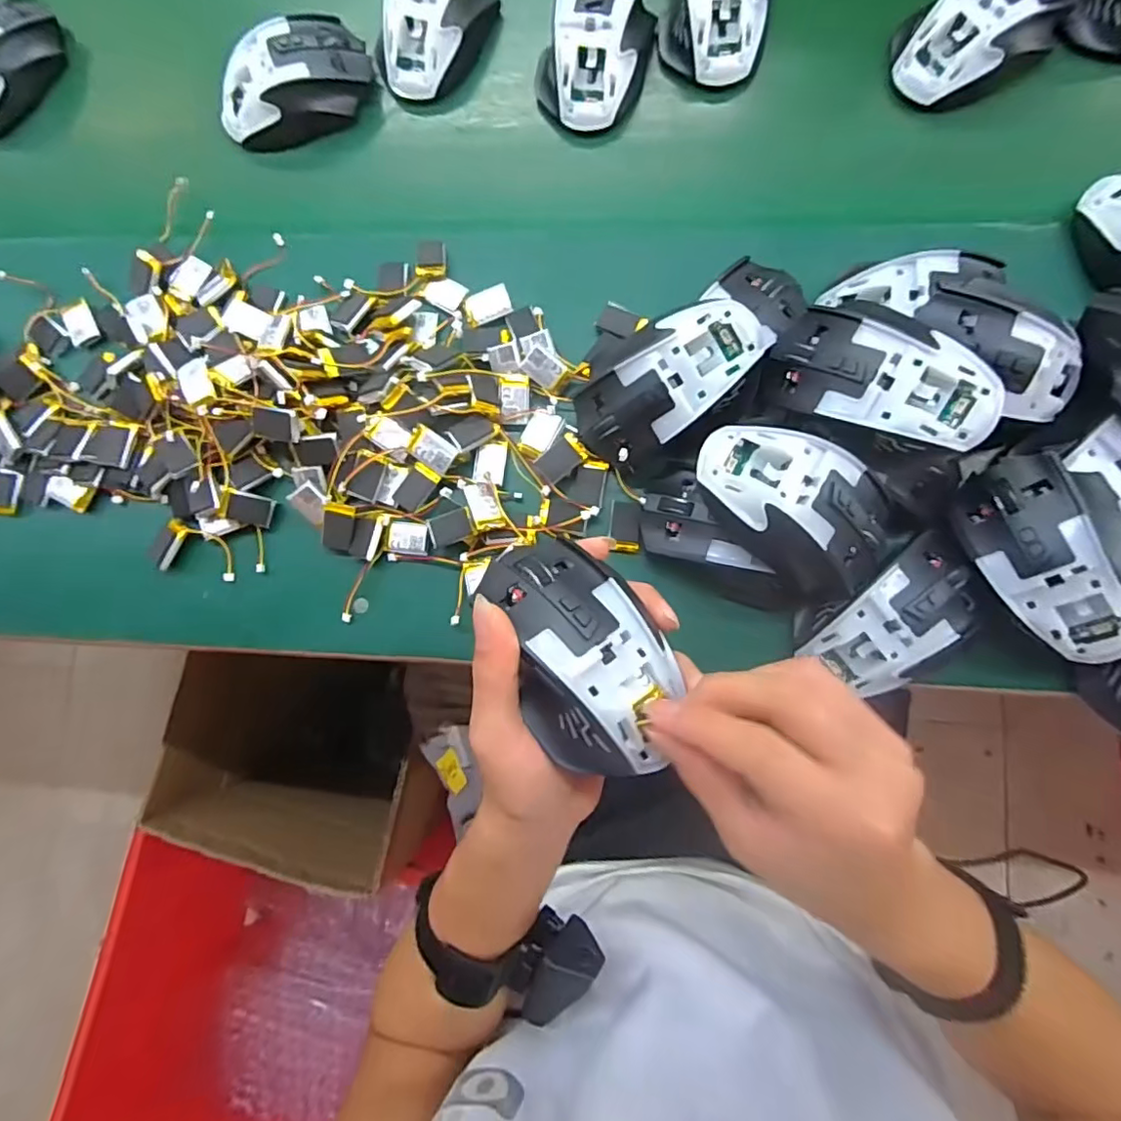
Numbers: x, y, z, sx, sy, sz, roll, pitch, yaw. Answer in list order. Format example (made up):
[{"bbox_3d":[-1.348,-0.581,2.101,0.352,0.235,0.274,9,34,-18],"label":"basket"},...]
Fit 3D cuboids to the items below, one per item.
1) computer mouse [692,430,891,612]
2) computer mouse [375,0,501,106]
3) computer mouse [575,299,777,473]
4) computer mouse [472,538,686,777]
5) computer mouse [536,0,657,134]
[{"bbox_3d":[0.129,-0.027,0.329,0.113,0.050,0.071,27,88,8],"label":"computer mouse"},{"bbox_3d":[-0.090,-0.396,0.429,0.066,0.037,0.113,21,87,8],"label":"computer mouse"},{"bbox_3d":[0.067,-0.109,0.353,0.121,0.049,0.071,-30,82,3],"label":"computer mouse"},{"bbox_3d":[0.010,0.040,0.260,0.065,0.040,0.110,-29,82,3],"label":"computer mouse"},{"bbox_3d":[0.023,-0.359,0.414,0.073,0.034,0.098,12,86,7],"label":"computer mouse"}]

